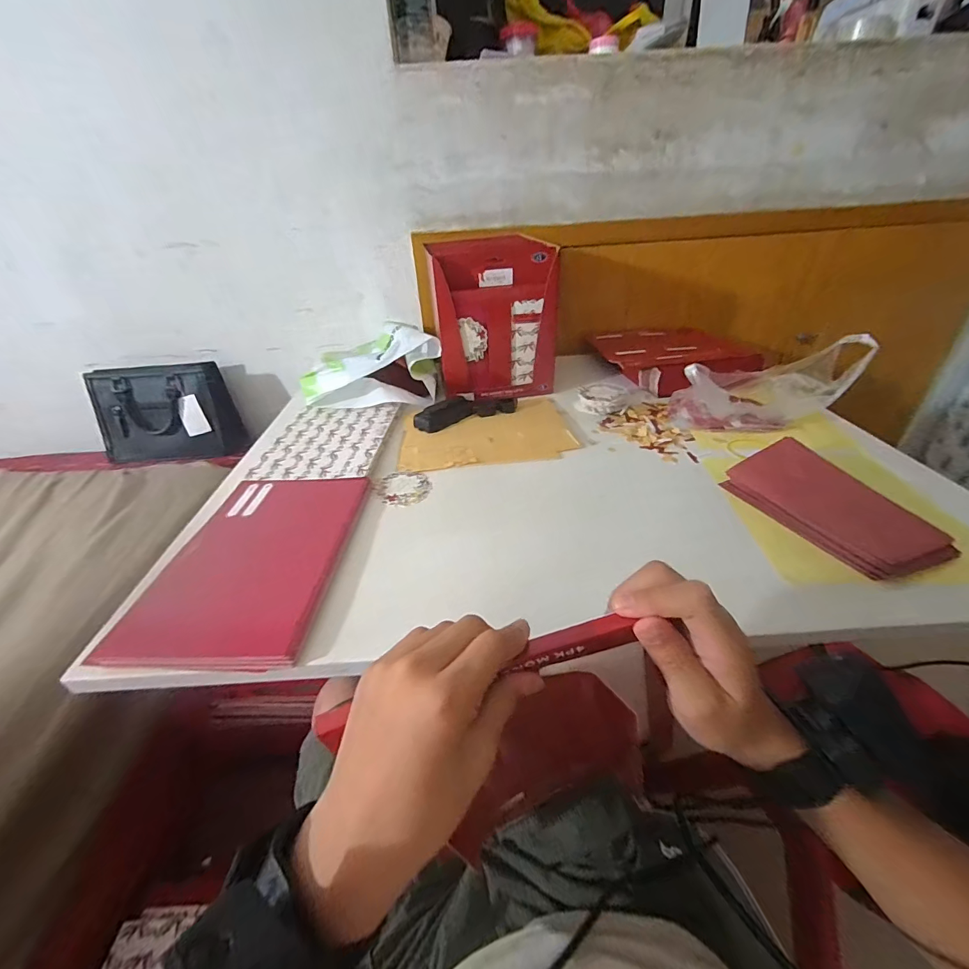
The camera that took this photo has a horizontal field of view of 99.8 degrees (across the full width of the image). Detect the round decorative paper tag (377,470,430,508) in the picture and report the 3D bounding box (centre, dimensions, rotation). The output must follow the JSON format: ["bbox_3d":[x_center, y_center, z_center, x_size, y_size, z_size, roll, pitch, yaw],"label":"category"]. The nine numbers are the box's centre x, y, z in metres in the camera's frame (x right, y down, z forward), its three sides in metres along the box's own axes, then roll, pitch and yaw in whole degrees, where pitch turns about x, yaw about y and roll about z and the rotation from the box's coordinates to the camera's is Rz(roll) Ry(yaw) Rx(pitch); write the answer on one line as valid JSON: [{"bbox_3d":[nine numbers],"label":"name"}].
[{"bbox_3d":[-0.108,0.005,0.549,0.070,0.009,0.070,-3,34,2],"label":"round decorative paper tag"}]

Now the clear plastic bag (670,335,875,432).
[{"bbox_3d":[0.402,-0.160,0.618,0.213,0.130,0.132,1,34,8],"label":"clear plastic bag"}]

